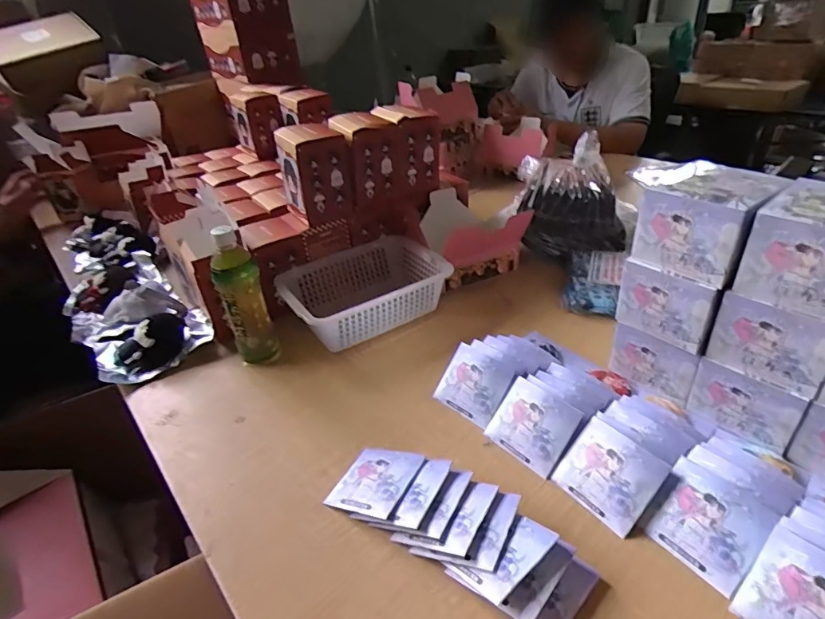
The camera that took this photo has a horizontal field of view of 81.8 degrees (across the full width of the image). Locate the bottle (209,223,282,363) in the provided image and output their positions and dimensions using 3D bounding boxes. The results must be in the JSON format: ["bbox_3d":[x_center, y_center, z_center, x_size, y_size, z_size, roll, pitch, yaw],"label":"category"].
[{"bbox_3d":[-0.261,-0.015,0.734,0.064,0.224,0.061,-18,35,-20],"label":"bottle"}]

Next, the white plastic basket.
[{"bbox_3d":[-0.083,-0.026,0.842,0.275,0.097,0.184,-23,37,-26],"label":"white plastic basket"}]

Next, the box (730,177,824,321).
[{"bbox_3d":[0.412,-0.061,0.476,0.106,0.096,0.107,-28,39,-31],"label":"box"}]

